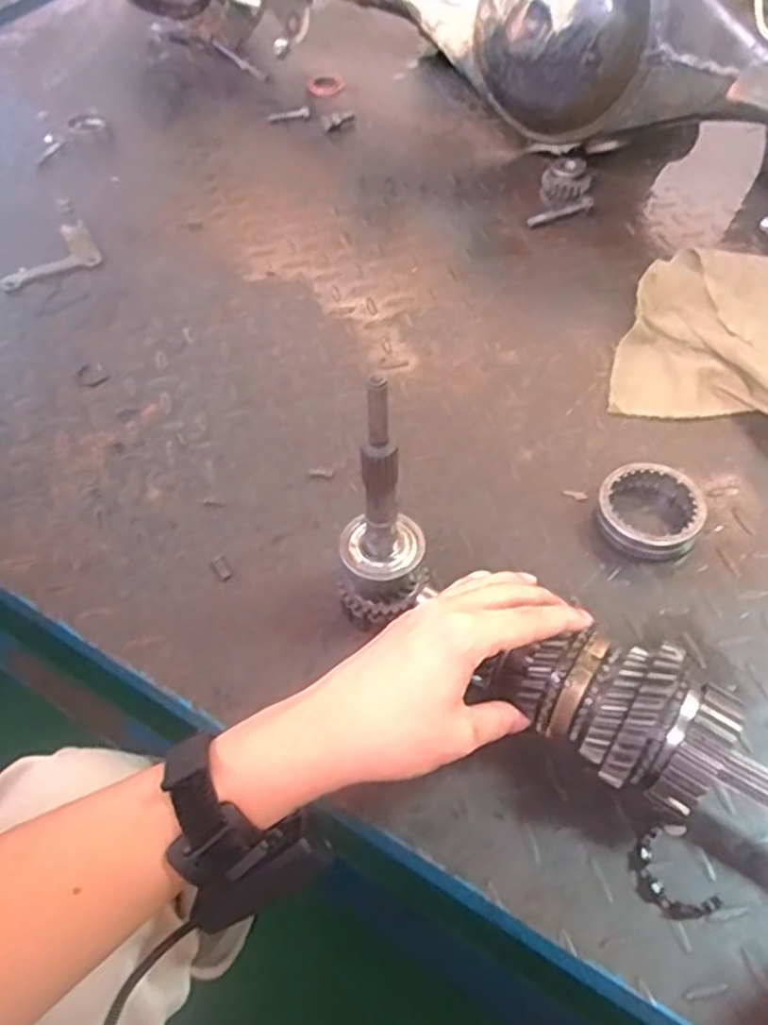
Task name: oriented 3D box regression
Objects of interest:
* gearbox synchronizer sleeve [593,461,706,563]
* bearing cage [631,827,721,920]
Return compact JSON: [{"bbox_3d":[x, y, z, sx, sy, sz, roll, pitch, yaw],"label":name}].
[{"bbox_3d":[0.185,-0.002,0.510,0.068,0.025,0.068,-1,51,1],"label":"gearbox synchronizer sleeve"},{"bbox_3d":[0.144,0.185,0.369,0.031,0.011,0.045,-28,56,-19],"label":"bearing cage"}]

